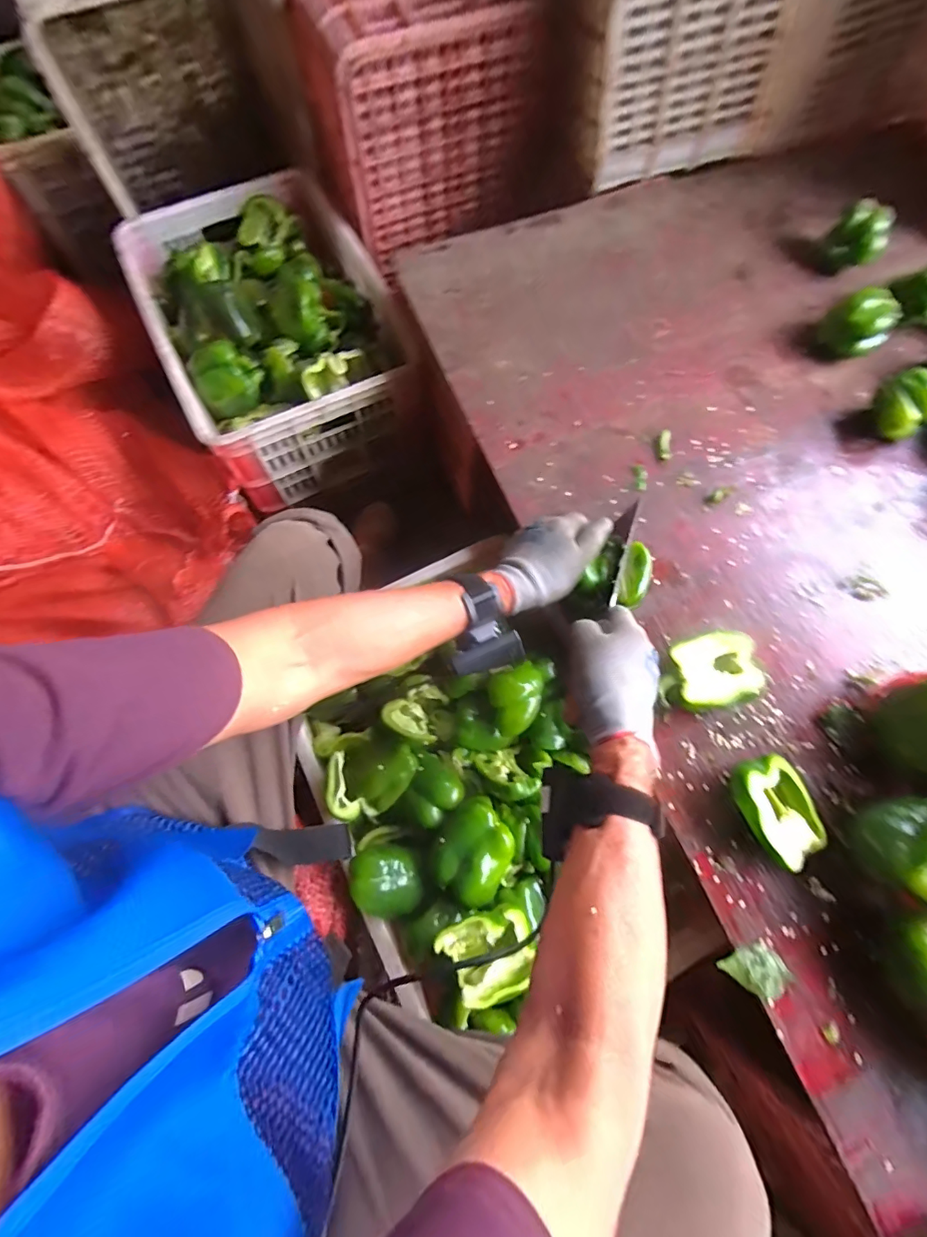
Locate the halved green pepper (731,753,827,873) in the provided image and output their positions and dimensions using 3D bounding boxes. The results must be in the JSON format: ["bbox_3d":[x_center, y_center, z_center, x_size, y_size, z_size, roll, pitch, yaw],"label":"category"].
[{"bbox_3d":[0.291,0.179,0.464,0.065,0.046,0.092,-22,75,-5],"label":"halved green pepper"}]

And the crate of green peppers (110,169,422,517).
[{"bbox_3d":[-0.337,-0.530,0.897,0.388,0.198,0.598,-27,76,-6],"label":"crate of green peppers"}]

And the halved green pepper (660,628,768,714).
[{"bbox_3d":[0.245,0.058,0.508,0.099,0.046,0.072,-12,75,-3],"label":"halved green pepper"}]

